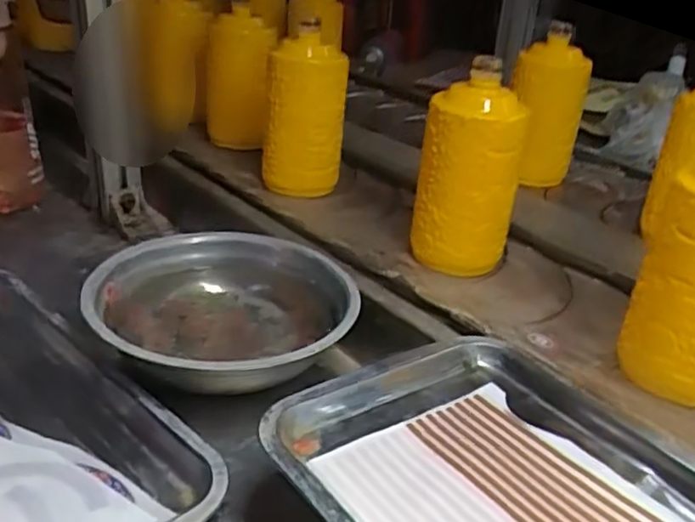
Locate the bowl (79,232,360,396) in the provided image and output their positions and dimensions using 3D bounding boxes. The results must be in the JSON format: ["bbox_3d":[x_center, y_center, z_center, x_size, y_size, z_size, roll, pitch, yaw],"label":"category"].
[{"bbox_3d":[-0.095,0.034,0.530,0.197,0.050,0.200,1,29,-1],"label":"bowl"}]

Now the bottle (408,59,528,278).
[{"bbox_3d":[0.116,-0.083,0.649,0.089,0.171,0.089,-2,30,-7],"label":"bottle"}]

